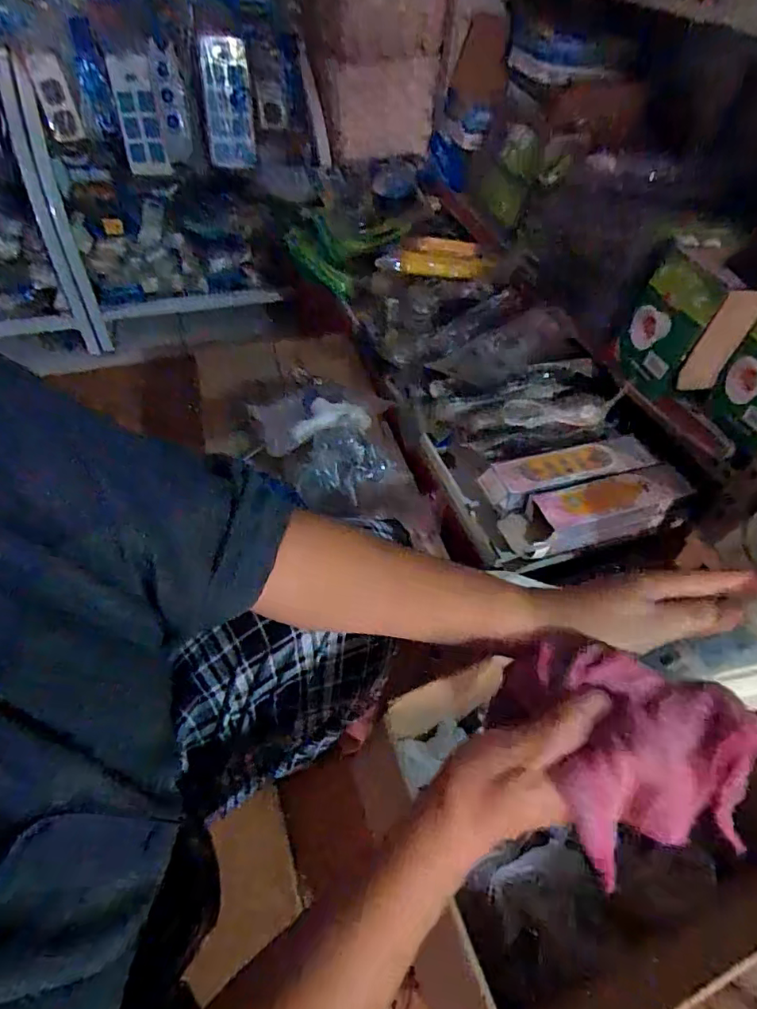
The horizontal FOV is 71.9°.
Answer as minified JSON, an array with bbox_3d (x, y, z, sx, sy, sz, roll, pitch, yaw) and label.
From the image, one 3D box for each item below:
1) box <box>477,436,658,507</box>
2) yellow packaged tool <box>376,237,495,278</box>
[{"bbox_3d":[0.255,-0.046,0.703,0.234,0.034,0.058,-11,50,-14],"label":"box"},{"bbox_3d":[0.100,-0.433,0.911,0.194,0.034,0.076,1,48,-4],"label":"yellow packaged tool"}]

